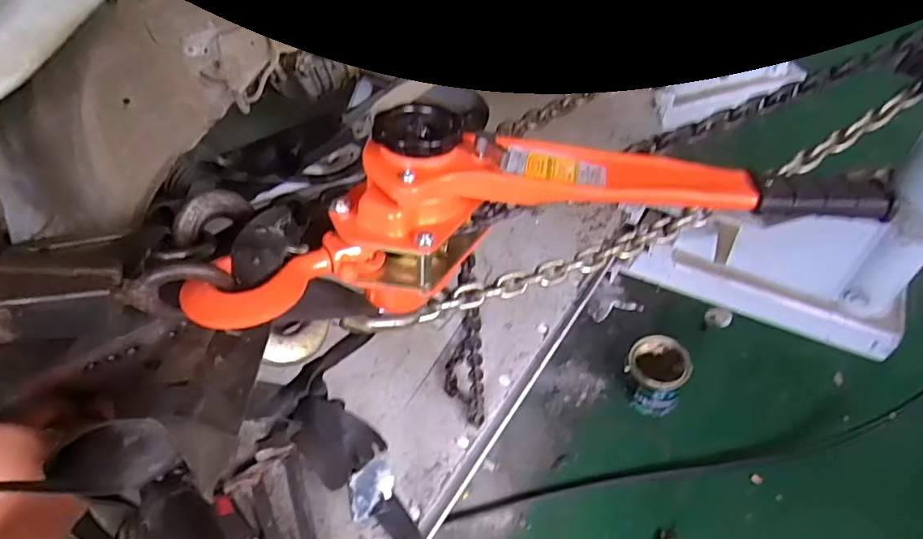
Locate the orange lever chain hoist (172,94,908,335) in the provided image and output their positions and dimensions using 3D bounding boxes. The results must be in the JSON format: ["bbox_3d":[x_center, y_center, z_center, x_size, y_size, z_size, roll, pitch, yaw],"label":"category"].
[{"bbox_3d":[0.049,-0.042,0.509,0.579,0.153,0.155,-10,49,-4],"label":"orange lever chain hoist"}]

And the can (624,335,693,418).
[{"bbox_3d":[0.548,0.301,1.591,0.163,0.159,0.177,-3,49,3],"label":"can"}]

